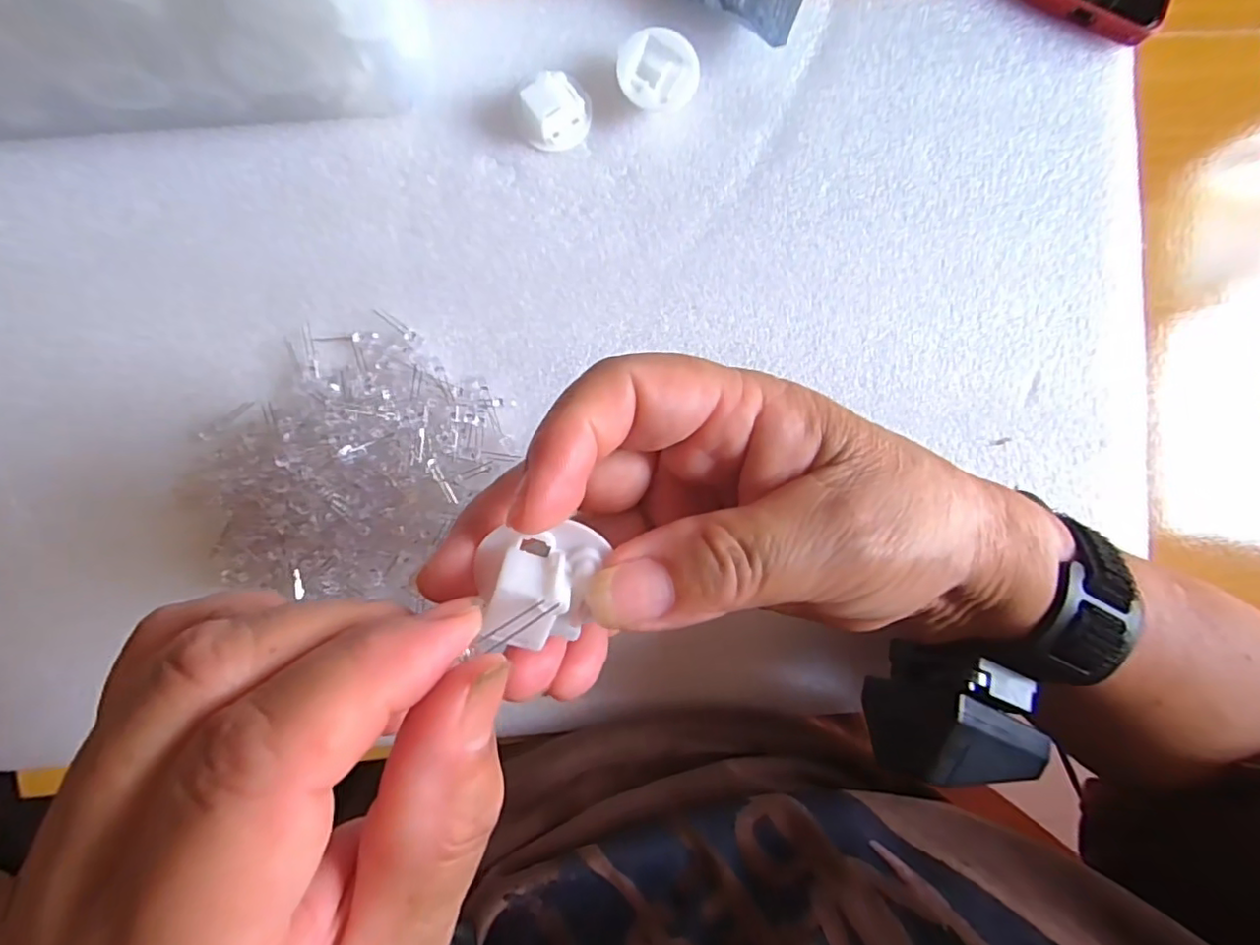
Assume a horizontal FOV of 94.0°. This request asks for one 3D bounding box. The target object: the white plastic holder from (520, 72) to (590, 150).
[{"bbox_3d":[-0.031,-0.152,0.246,0.030,0.015,0.024,-15,92,-2],"label":"white plastic holder"}]

